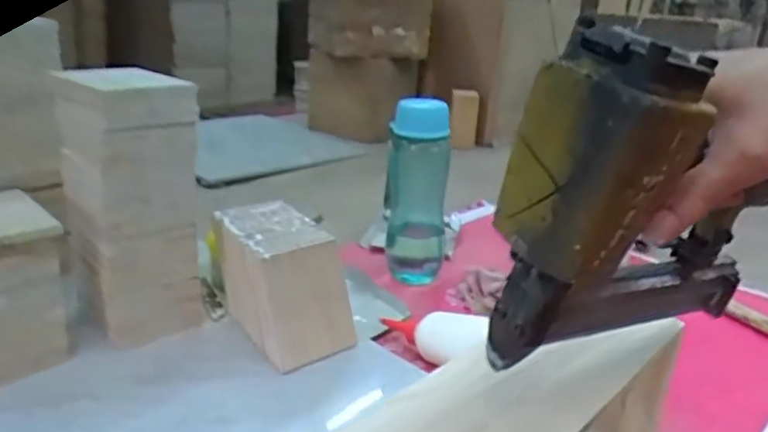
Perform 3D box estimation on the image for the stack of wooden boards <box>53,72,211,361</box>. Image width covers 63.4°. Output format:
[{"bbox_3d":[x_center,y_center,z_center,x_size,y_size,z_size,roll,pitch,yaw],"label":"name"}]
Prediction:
[{"bbox_3d":[-0.247,-0.010,0.608,0.100,0.250,0.110,-15,27,-42],"label":"stack of wooden boards"}]

